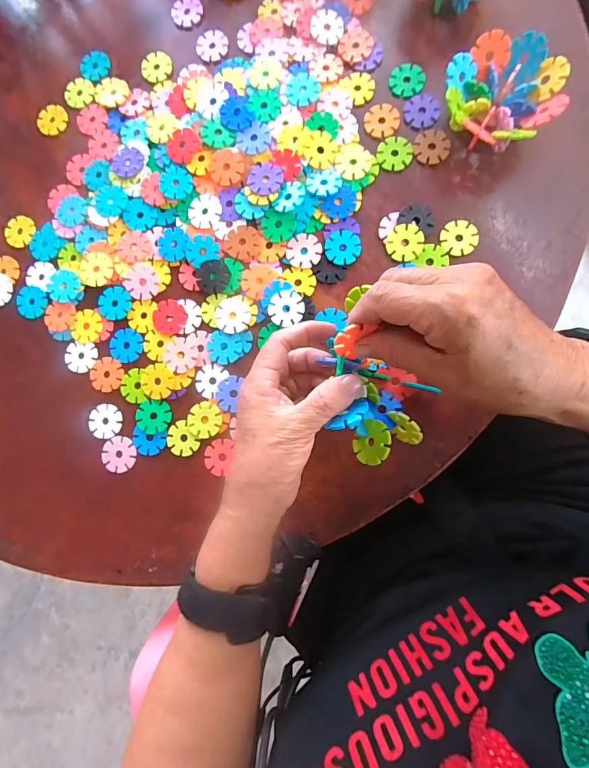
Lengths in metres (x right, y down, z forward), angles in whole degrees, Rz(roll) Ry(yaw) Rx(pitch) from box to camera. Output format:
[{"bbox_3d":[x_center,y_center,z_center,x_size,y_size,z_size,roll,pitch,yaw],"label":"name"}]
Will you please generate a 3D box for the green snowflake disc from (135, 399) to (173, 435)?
[{"bbox_3d":[-0.127,0.030,0.340,0.031,0.004,0.030,0,85,6],"label":"green snowflake disc"}]

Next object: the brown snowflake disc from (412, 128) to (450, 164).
[{"bbox_3d":[0.124,-0.213,0.339,0.031,0.004,0.032,0,85,6],"label":"brown snowflake disc"}]

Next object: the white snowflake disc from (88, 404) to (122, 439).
[{"bbox_3d":[-0.174,0.034,0.345,0.028,0.004,0.031,-1,85,6],"label":"white snowflake disc"}]

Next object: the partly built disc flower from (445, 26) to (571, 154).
[{"bbox_3d":[0.170,-0.234,0.317,0.087,0.041,0.090,3,86,6],"label":"partly built disc flower"}]

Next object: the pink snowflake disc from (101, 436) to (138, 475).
[{"bbox_3d":[-0.159,0.064,0.342,0.031,0.004,0.033,0,85,6],"label":"pink snowflake disc"}]

